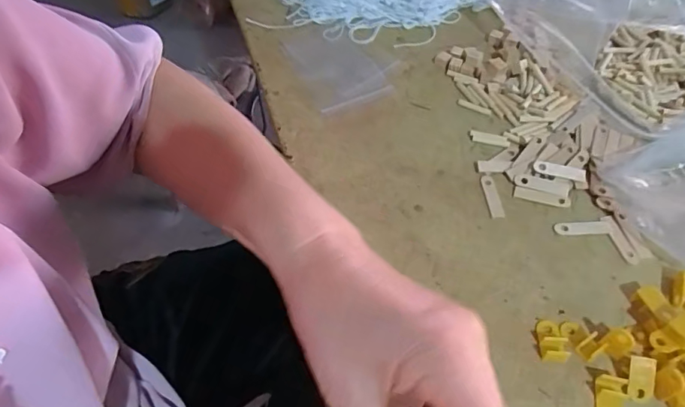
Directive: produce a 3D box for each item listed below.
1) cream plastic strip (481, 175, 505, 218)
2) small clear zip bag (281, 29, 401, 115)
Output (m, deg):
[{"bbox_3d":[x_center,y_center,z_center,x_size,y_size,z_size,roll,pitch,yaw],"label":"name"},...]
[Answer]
[{"bbox_3d":[0.112,-0.006,0.363,0.010,0.004,0.038,-2,54,-1],"label":"cream plastic strip"},{"bbox_3d":[-0.002,-0.130,0.458,0.079,0.006,0.105,-21,56,-14],"label":"small clear zip bag"}]

